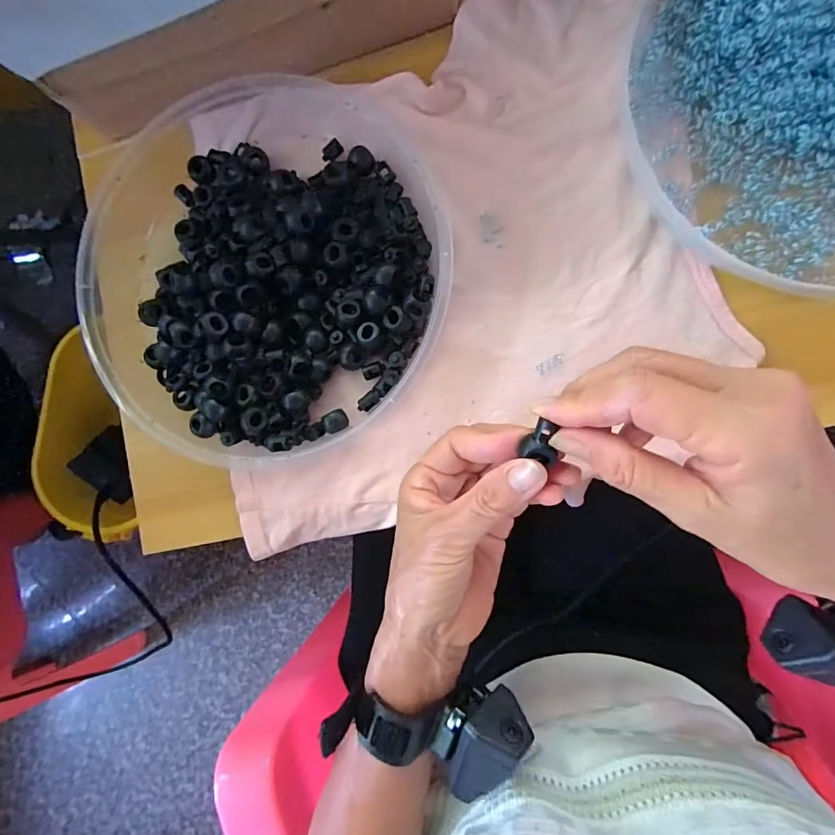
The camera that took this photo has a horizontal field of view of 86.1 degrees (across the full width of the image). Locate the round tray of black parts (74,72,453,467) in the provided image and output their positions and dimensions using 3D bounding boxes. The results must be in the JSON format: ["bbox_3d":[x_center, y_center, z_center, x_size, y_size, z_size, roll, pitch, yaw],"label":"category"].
[{"bbox_3d":[-0.100,-0.103,0.289,0.227,0.036,0.255,-13,88,8],"label":"round tray of black parts"}]

